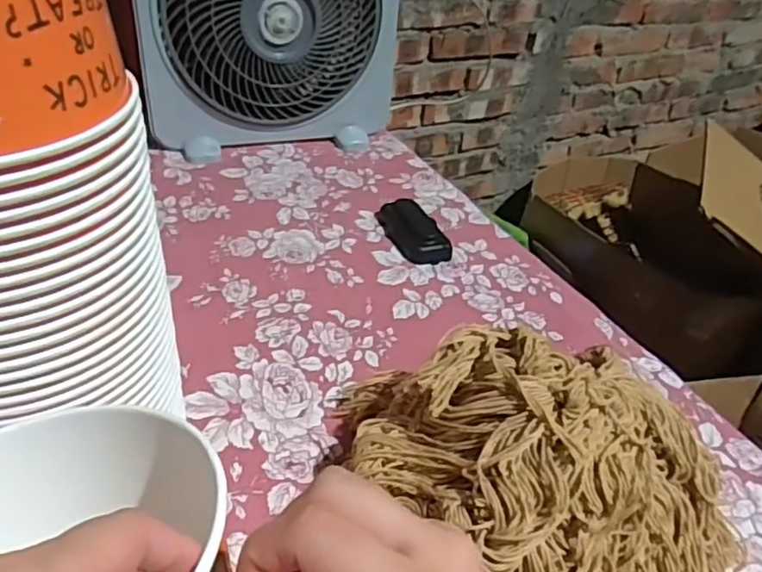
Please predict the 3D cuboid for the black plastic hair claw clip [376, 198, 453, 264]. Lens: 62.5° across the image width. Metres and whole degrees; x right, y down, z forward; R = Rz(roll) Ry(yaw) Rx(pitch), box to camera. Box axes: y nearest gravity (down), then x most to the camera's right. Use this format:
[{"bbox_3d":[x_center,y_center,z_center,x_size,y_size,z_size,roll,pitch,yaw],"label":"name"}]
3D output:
[{"bbox_3d":[0.036,-0.062,0.697,0.053,0.023,0.101,-11,41,-21],"label":"black plastic hair claw clip"}]

